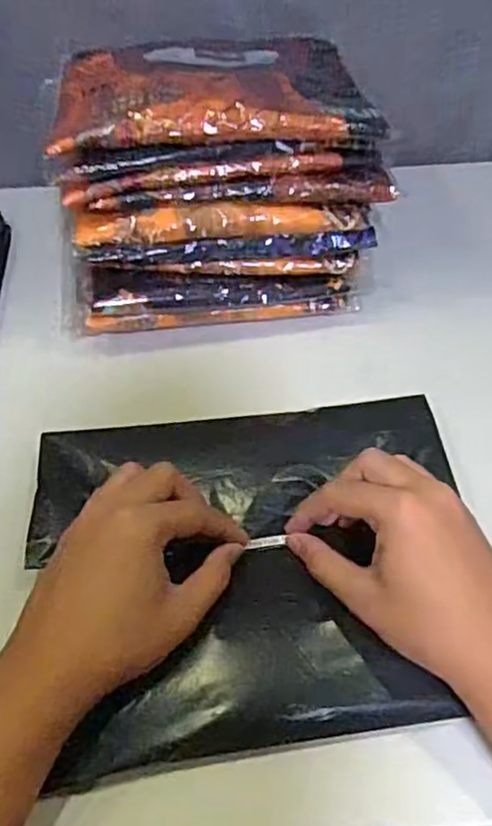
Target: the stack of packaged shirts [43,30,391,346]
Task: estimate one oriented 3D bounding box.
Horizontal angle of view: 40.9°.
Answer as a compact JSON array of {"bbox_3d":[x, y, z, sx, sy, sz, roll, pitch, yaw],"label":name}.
[{"bbox_3d":[-0.022,-0.193,0.553,0.257,0.185,0.195,-8,52,-5],"label":"stack of packaged shirts"}]

